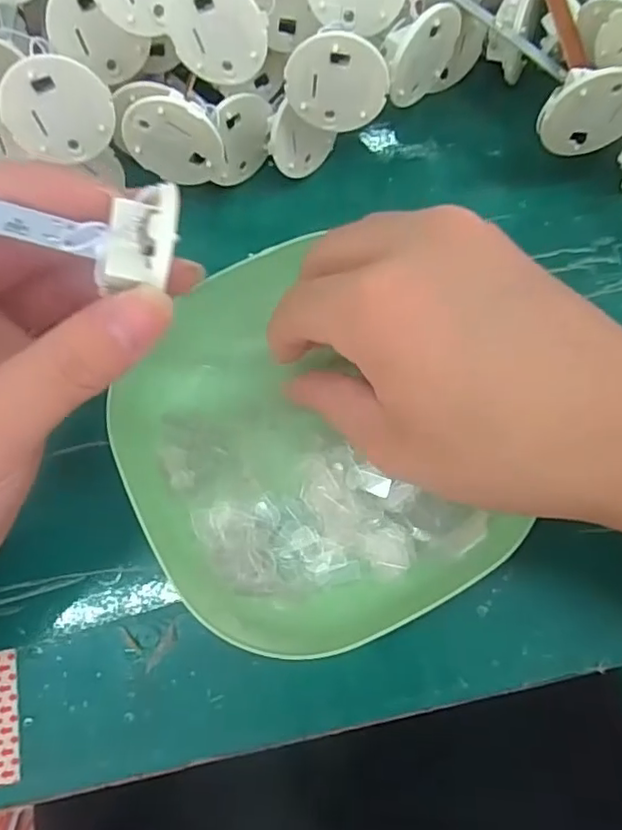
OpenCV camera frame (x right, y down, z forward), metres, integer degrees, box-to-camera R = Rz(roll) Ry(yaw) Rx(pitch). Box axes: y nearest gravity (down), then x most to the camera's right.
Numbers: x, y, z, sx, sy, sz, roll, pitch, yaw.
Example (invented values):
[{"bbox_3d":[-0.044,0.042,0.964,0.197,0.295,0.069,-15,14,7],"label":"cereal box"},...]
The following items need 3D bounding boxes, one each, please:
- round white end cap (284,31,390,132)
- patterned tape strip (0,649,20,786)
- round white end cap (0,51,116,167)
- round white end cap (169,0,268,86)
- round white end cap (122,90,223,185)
[{"bbox_3d":[0.010,-0.126,0.226,0.037,0.035,0.008,5,72,3],"label":"round white end cap"},{"bbox_3d":[-0.111,0.108,0.214,0.011,0.004,0.044,-6,74,-15],"label":"patterned tape strip"},{"bbox_3d":[-0.093,-0.112,0.221,0.038,0.037,0.006,5,47,-35],"label":"round white end cap"},{"bbox_3d":[-0.035,-0.146,0.229,0.036,0.039,0.010,4,72,3],"label":"round white end cap"},{"bbox_3d":[-0.054,-0.107,0.234,0.037,0.038,0.005,9,63,-4],"label":"round white end cap"}]

